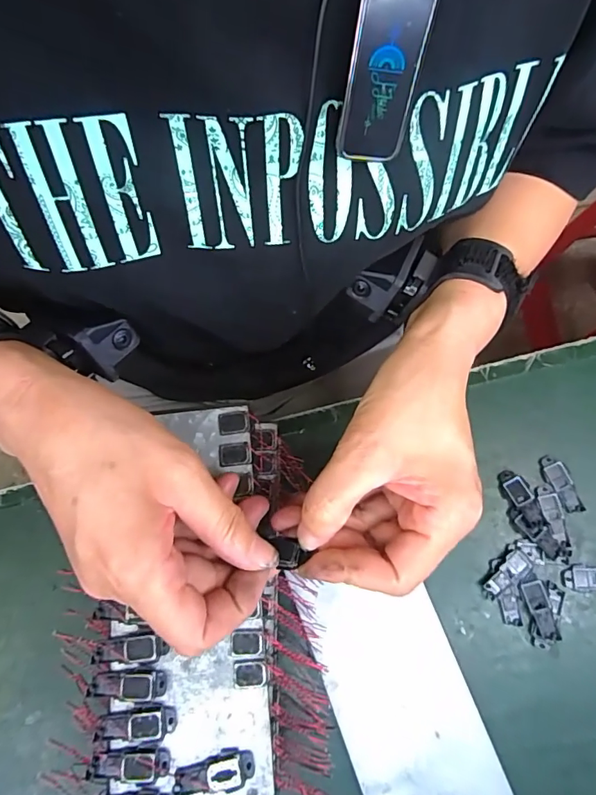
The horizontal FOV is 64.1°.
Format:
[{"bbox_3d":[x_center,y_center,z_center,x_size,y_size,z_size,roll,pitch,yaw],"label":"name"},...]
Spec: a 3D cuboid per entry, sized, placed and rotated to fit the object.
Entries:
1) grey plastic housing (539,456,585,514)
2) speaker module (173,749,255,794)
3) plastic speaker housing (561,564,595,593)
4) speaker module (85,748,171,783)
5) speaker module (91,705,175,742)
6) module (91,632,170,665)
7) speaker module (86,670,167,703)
[{"bbox_3d":[0.177,0.058,0.319,0.014,0.004,0.039,-21,75,-5],"label":"grey plastic housing"},{"bbox_3d":[-0.041,0.184,0.233,0.039,0.005,0.015,-6,75,-1],"label":"speaker module"},{"bbox_3d":[0.190,0.116,0.303,0.041,0.004,0.016,6,74,3],"label":"plastic speaker housing"},{"bbox_3d":[-0.084,0.181,0.234,0.040,0.005,0.015,0,75,1],"label":"speaker module"},{"bbox_3d":[-0.082,0.164,0.239,0.040,0.005,0.014,-5,75,0],"label":"speaker module"},{"bbox_3d":[-0.088,0.131,0.247,0.038,0.004,0.014,-7,75,-1],"label":"module"},{"bbox_3d":[-0.088,0.148,0.244,0.040,0.006,0.014,-3,75,0],"label":"speaker module"}]

